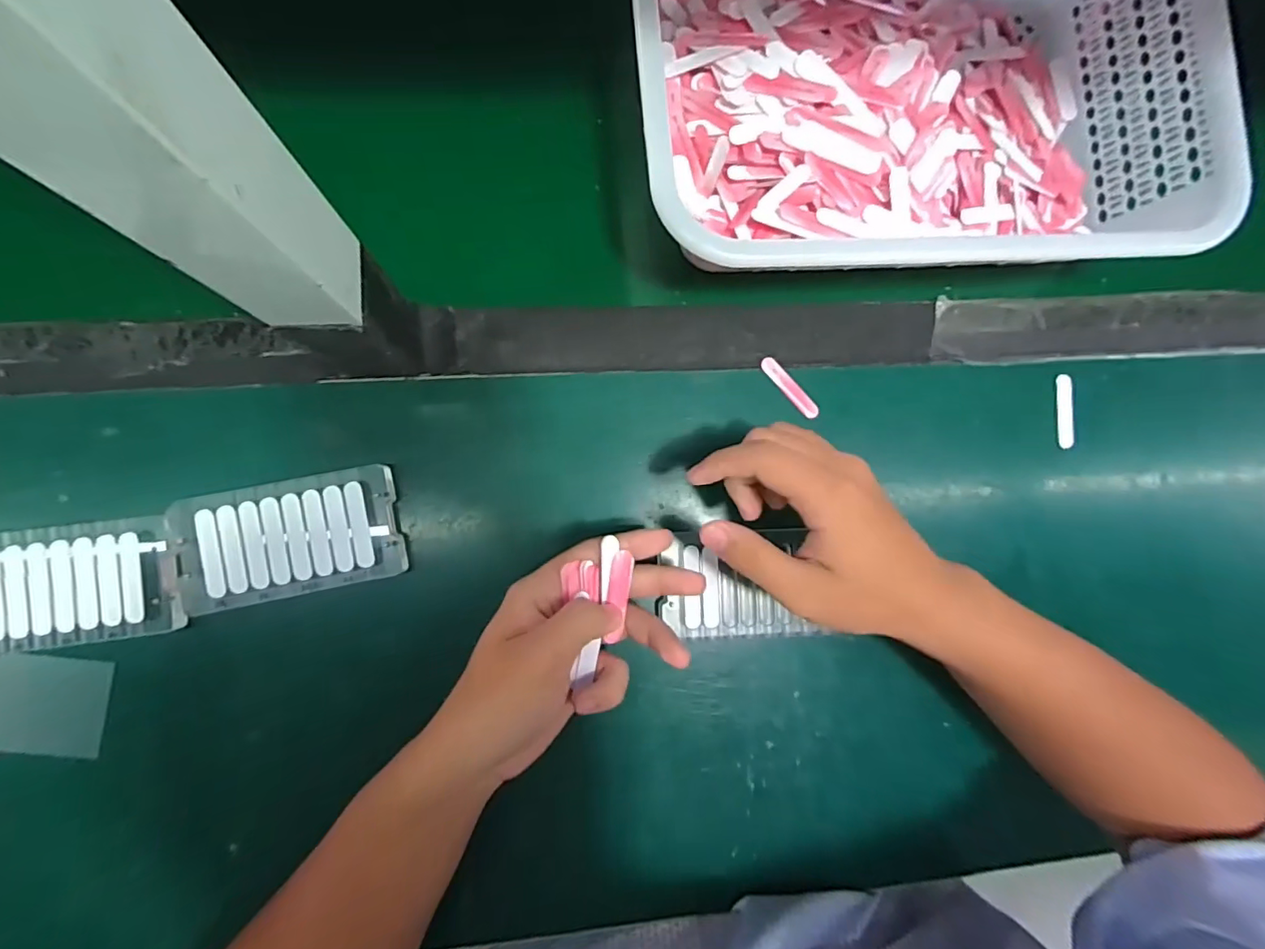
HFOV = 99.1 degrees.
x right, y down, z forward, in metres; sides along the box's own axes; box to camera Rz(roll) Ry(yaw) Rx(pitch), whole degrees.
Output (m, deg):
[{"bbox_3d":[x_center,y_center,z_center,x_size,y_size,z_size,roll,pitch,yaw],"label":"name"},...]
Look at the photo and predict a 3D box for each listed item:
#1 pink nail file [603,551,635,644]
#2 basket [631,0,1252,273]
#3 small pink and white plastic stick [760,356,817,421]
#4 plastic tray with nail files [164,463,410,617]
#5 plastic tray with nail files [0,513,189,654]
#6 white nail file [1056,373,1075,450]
[{"bbox_3d":[-0.008,0.068,0.299,0.010,0.004,0.053,3,99,-6],"label":"pink nail file"},{"bbox_3d":[0.175,-0.252,0.344,0.349,0.080,0.247,-3,87,-6],"label":"basket"},{"bbox_3d":[0.106,-0.058,0.362,0.011,0.004,0.051,-44,91,-6],"label":"small pink and white plastic stick"},{"bbox_3d":[-0.201,0.038,0.320,0.120,0.015,0.066,-11,88,-6],"label":"plastic tray with nail files"},{"bbox_3d":[-0.321,0.063,0.305,0.119,0.017,0.067,-7,87,-6],"label":"plastic tray with nail files"},{"bbox_3d":[0.307,-0.045,0.383,0.010,0.005,0.053,1,87,-5],"label":"white nail file"}]

